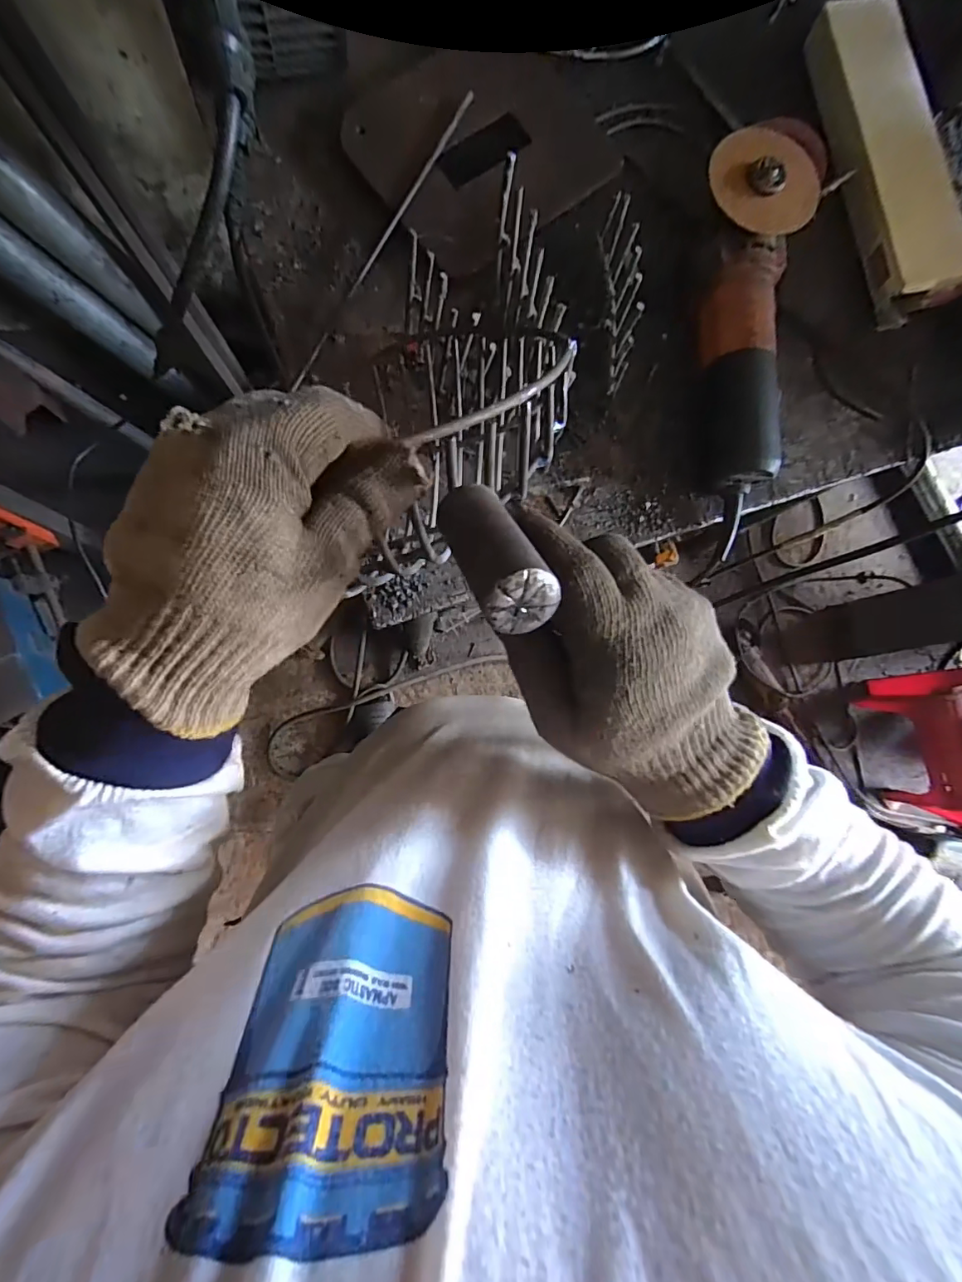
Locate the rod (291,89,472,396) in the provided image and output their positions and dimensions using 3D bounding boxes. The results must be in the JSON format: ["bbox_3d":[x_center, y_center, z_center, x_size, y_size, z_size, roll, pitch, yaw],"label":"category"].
[{"bbox_3d":[-0.083,-0.355,0.447,0.008,0.005,0.318,28,82,-3],"label":"rod"}]

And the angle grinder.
[{"bbox_3d":[0.220,-0.279,0.448,0.103,0.093,0.276,11,83,-5],"label":"angle grinder"}]

